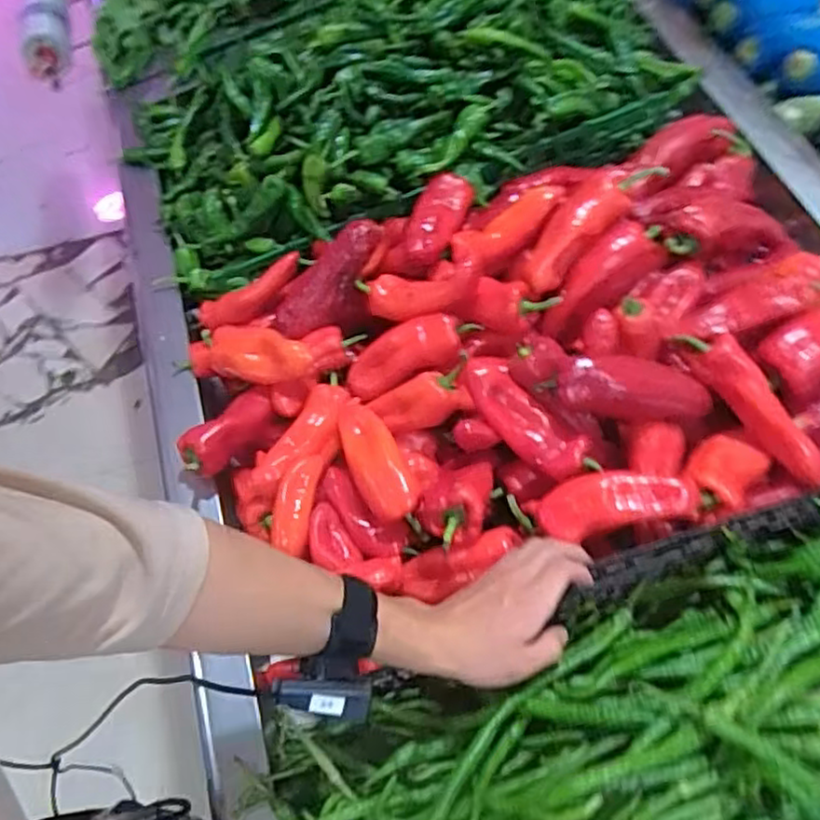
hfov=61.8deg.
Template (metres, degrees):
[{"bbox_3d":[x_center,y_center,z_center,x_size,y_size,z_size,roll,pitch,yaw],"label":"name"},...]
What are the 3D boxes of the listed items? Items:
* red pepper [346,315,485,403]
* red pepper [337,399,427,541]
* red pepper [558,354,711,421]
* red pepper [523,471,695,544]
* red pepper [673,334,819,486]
[{"bbox_3d":[-0.003,-0.057,0.720,0.151,0.043,0.060,-27,60,19],"label":"red pepper"},{"bbox_3d":[-0.034,0.047,0.670,0.050,0.035,0.152,-22,63,-10],"label":"red pepper"},{"bbox_3d":[0.205,-0.018,0.637,0.145,0.057,0.054,8,61,-10],"label":"red pepper"},{"bbox_3d":[0.177,0.088,0.606,0.136,0.051,0.051,-11,59,21],"label":"red pepper"},{"bbox_3d":[0.308,-0.006,0.615,0.035,0.047,0.168,-34,79,-16],"label":"red pepper"}]

